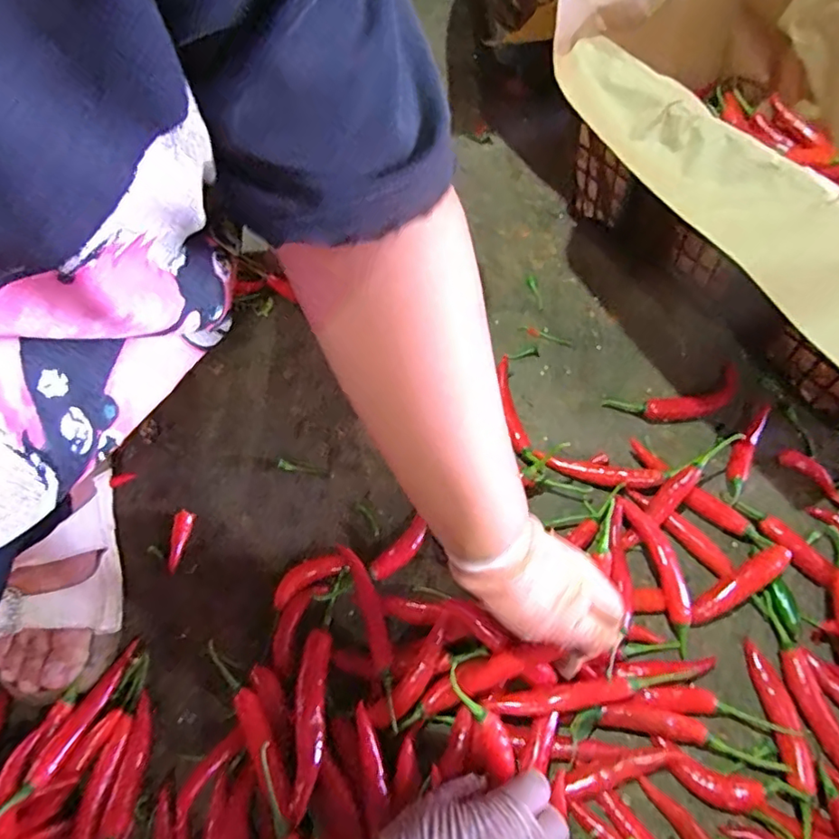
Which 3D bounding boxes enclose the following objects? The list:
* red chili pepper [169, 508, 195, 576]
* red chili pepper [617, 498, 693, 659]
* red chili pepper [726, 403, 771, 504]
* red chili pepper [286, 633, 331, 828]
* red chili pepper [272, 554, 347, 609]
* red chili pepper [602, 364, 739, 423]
[{"bbox_3d":[-0.227,0.116,0.535,0.017,0.017,0.056,0,62,5],"label":"red chili pepper"},{"bbox_3d":[0.209,0.127,0.481,0.024,0.021,0.125,-16,62,-4],"label":"red chili pepper"},{"bbox_3d":[0.314,0.028,0.542,0.019,0.018,0.112,26,67,17],"label":"red chili pepper"},{"bbox_3d":[-0.083,0.233,0.437,0.024,0.018,0.128,-3,62,3],"label":"red chili pepper"},{"bbox_3d":[-0.101,0.143,0.506,0.071,0.018,0.023,-31,64,-11],"label":"red chili pepper"},{"bbox_3d":[0.262,-0.020,0.576,0.131,0.024,0.040,-10,62,-1],"label":"red chili pepper"}]

